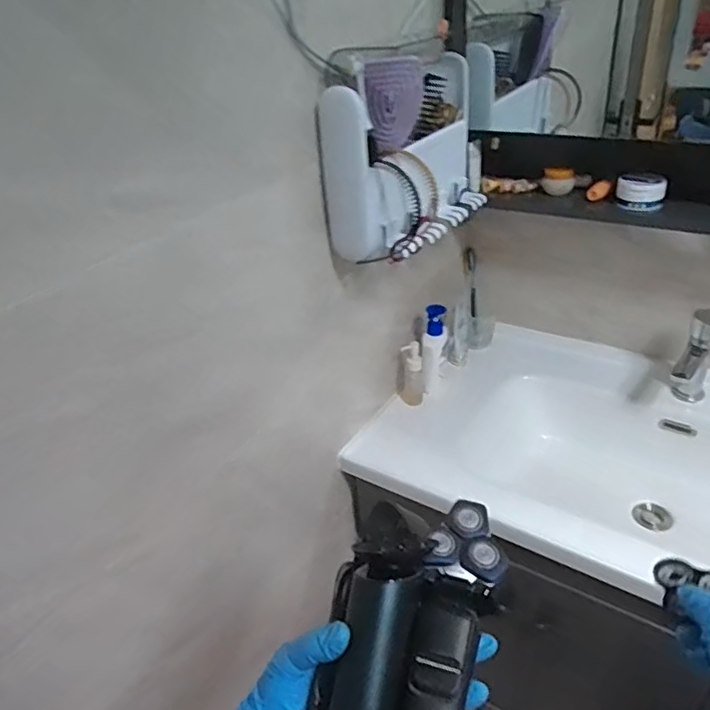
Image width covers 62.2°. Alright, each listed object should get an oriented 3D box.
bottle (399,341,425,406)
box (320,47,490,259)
[{"bbox_3d":[0.103,0.034,1.092,0.051,0.121,0.034,-4,31,6],"label":"bottle"},{"bbox_3d":[0.083,-0.306,0.855,0.128,0.240,0.306,10,35,27],"label":"box"}]

